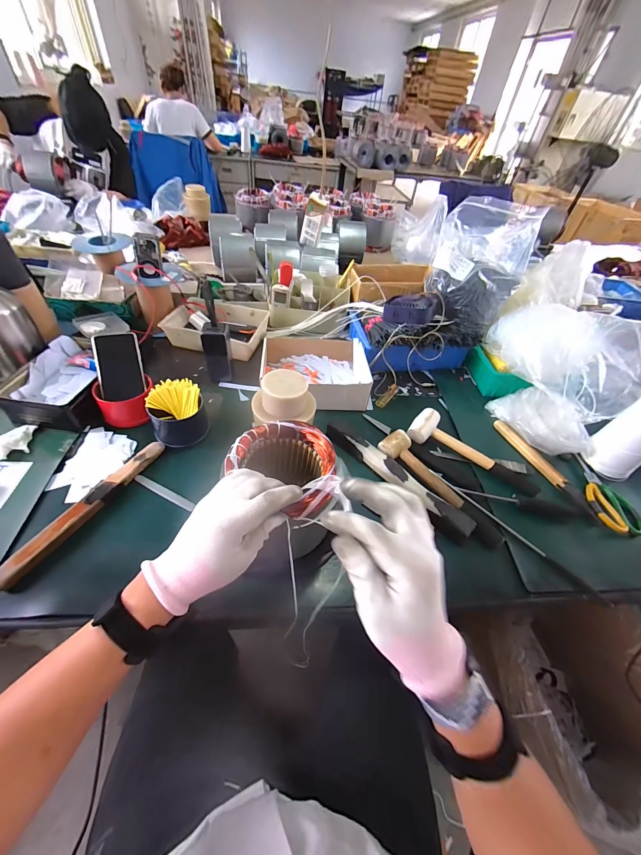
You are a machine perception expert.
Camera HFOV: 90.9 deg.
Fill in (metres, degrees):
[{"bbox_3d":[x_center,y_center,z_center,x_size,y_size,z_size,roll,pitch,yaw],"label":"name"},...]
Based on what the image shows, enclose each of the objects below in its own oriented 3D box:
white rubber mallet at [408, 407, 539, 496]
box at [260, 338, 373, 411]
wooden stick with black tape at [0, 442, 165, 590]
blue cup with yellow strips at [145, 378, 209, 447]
[{"bbox_3d":[0.307,0.047,0.637,0.259,0.041,0.083,28,51,17],"label":"white rubber mallet"},{"bbox_3d":[-0.011,-0.131,0.738,0.233,0.066,0.210,0,48,-7],"label":"box"},{"bbox_3d":[-0.356,0.116,0.492,0.029,0.025,0.274,23,50,13],"label":"wooden stick with black tape"},{"bbox_3d":[-0.272,-0.029,0.606,0.094,0.083,0.096,4,48,-4],"label":"blue cup with yellow strips"}]

